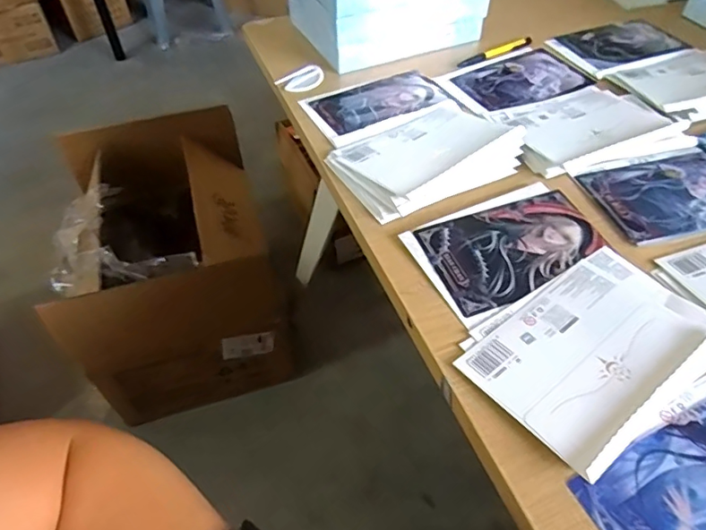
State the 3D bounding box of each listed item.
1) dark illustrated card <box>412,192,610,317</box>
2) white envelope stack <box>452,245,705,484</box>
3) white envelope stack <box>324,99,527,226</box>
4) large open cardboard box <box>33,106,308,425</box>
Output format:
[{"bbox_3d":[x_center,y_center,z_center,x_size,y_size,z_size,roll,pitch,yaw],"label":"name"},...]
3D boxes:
[{"bbox_3d":[0.158,-0.017,0.499,0.169,0.004,0.106,-17,53,-14],"label":"dark illustrated card"},{"bbox_3d":[0.196,0.063,0.418,0.198,0.022,0.134,-29,54,-22],"label":"white envelope stack"},{"bbox_3d":[0.078,-0.130,0.583,0.193,0.037,0.143,-23,52,-18],"label":"white envelope stack"},{"bbox_3d":[-0.383,0.003,1.156,0.396,0.442,0.505,-14,51,-10],"label":"large open cardboard box"}]

